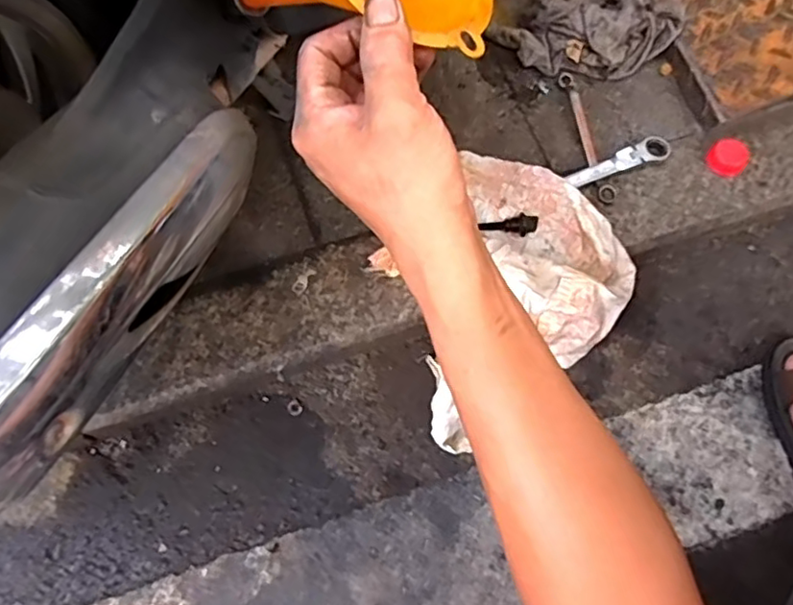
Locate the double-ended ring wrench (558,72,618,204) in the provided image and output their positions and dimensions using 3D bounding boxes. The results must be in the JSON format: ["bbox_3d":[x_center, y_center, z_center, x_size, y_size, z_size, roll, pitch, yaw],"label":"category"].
[{"bbox_3d":[0.239,-0.210,0.775,0.025,0.015,0.188,-10,68,-5],"label":"double-ended ring wrench"}]

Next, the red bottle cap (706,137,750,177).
[{"bbox_3d":[0.411,-0.181,0.768,0.046,0.017,0.048,0,68,0],"label":"red bottle cap"}]

